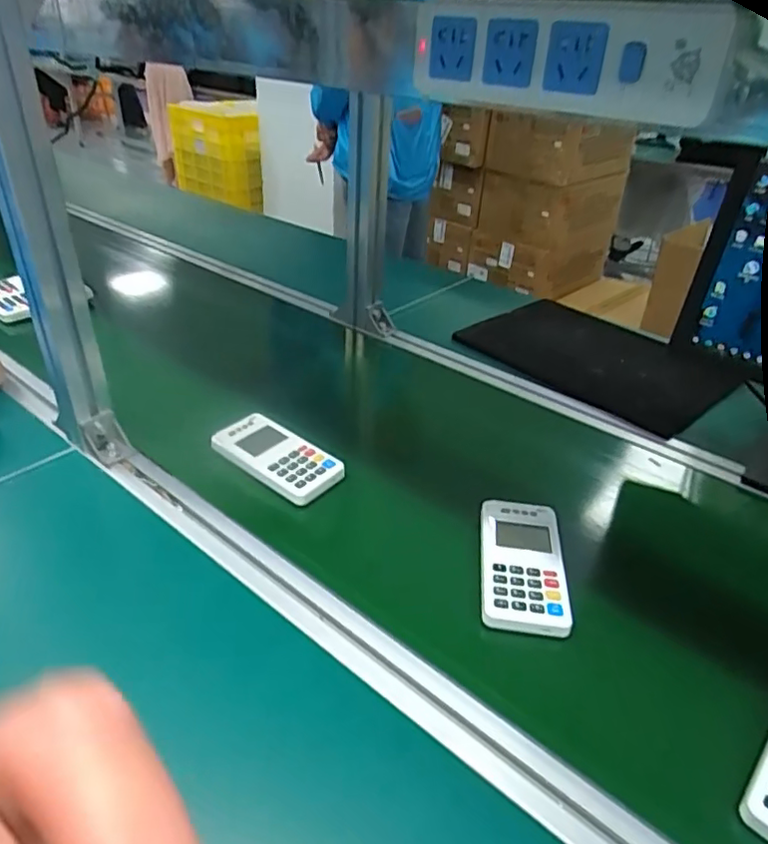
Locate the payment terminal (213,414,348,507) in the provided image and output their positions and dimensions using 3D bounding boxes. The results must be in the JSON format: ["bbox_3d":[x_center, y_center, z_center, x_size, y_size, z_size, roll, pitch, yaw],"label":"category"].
[{"bbox_3d":[-0.114,0.036,0.630,0.134,0.016,0.076,28,41,32],"label":"payment terminal"}]

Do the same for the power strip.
[{"bbox_3d":[0.098,-0.215,0.357,0.039,0.054,0.200,-25,43,-35],"label":"power strip"}]

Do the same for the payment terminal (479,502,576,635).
[{"bbox_3d":[0.122,0.123,0.528,0.073,0.014,0.138,7,34,6],"label":"payment terminal"}]

